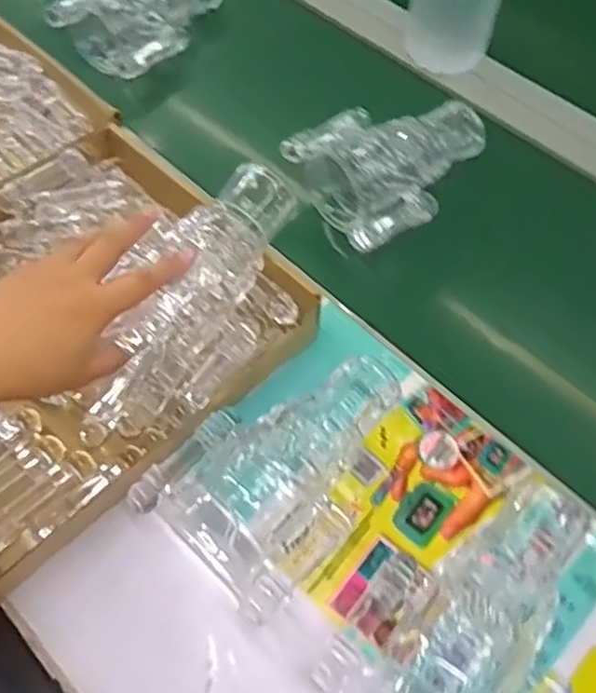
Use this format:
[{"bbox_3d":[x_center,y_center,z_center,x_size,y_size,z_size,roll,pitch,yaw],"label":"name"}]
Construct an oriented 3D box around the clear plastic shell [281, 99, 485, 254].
[{"bbox_3d":[0.095,-0.177,0.642,0.180,0.062,0.116,-33,65,-21],"label":"clear plastic shell"}]

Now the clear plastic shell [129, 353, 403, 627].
[{"bbox_3d":[-0.004,0.078,0.469,0.121,0.045,0.180,37,64,19],"label":"clear plastic shell"}]

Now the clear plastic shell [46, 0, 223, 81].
[{"bbox_3d":[-0.170,-0.378,0.758,0.132,0.054,0.185,31,62,16],"label":"clear plastic shell"}]

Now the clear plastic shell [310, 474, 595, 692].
[{"bbox_3d":[0.106,0.172,0.414,0.118,0.049,0.196,35,63,18],"label":"clear plastic shell"}]

